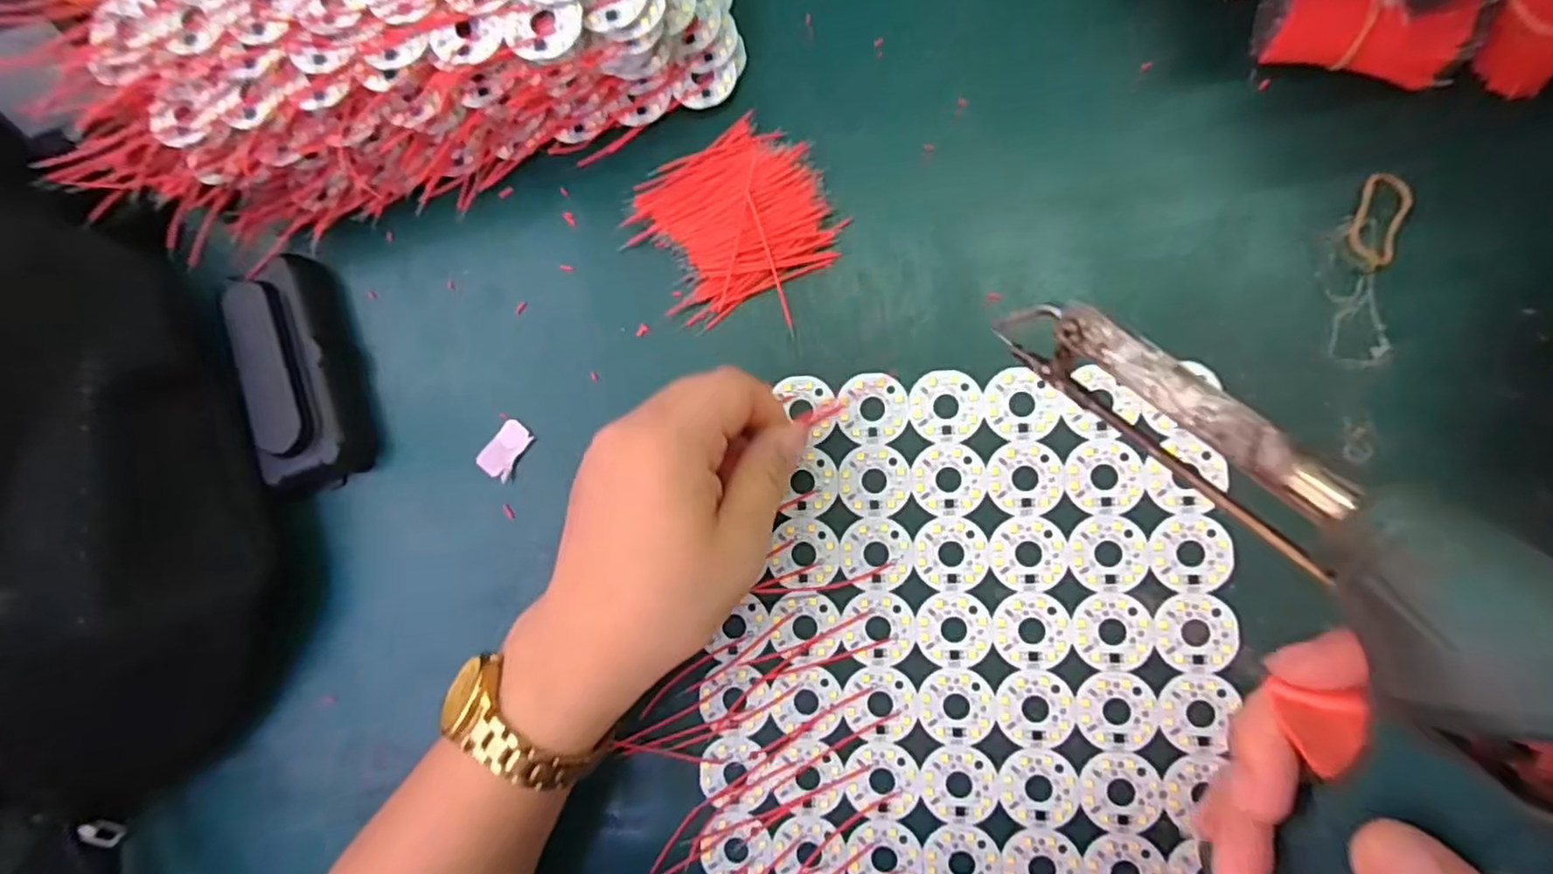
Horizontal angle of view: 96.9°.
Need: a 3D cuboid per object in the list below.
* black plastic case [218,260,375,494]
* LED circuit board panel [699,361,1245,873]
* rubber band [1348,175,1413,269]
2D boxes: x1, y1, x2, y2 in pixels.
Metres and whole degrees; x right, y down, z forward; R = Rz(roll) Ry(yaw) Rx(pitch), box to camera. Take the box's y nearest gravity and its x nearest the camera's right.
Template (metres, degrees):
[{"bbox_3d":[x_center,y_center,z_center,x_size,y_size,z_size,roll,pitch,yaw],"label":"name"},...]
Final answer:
[{"bbox_3d":[-0.222,-0.030,0.320,0.041,0.029,0.105,-17,83,7],"label":"black plastic case"},{"bbox_3d":[0.073,0.080,0.282,0.204,0.004,0.208,-1,85,8],"label":"LED circuit board panel"},{"bbox_3d":[0.236,-0.085,0.270,0.018,0.004,0.036,17,90,0],"label":"rubber band"}]

